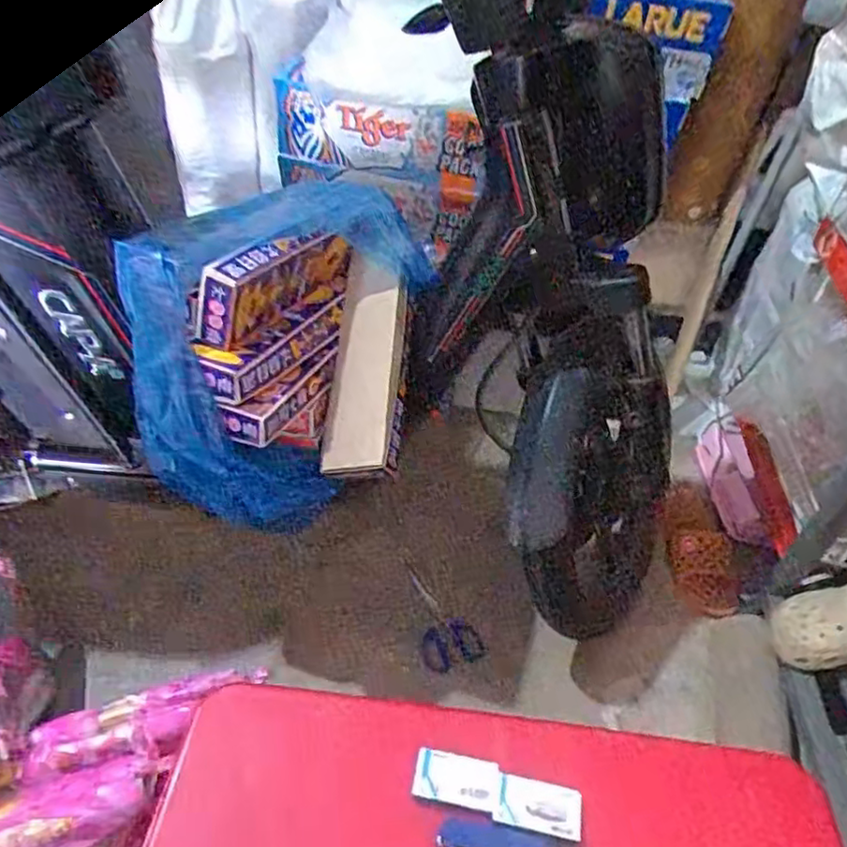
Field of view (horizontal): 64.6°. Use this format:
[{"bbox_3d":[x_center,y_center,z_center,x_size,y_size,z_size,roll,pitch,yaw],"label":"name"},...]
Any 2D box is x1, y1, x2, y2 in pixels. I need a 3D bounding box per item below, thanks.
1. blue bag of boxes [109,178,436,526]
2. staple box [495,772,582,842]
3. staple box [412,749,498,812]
[{"bbox_3d":[-0.177,-0.073,0.836,0.229,0.362,0.294,22,46,14],"label":"blue bag of boxes"},{"bbox_3d":[0.073,0.242,0.424,0.055,0.008,0.027,11,44,4],"label":"staple box"},{"bbox_3d":[0.021,0.231,0.435,0.054,0.008,0.031,10,44,3],"label":"staple box"}]

